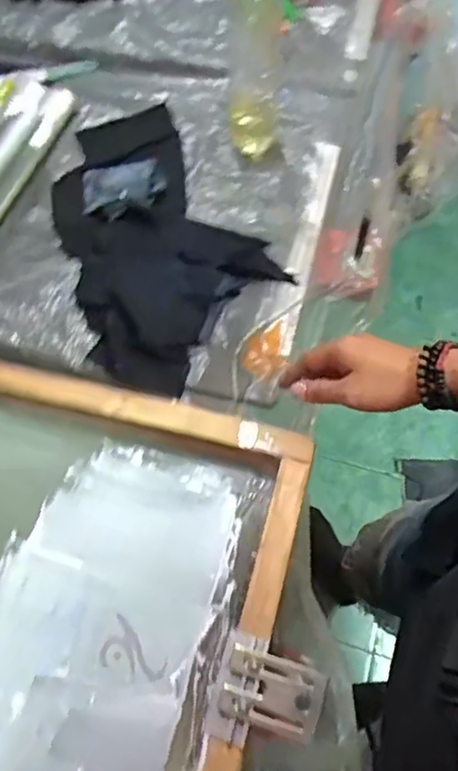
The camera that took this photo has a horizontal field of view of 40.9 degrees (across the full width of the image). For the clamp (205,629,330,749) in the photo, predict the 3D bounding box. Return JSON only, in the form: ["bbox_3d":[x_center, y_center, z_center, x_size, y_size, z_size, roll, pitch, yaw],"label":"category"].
[{"bbox_3d":[0.029,0.253,0.496,0.082,0.028,0.079,22,68,12],"label":"clamp"}]

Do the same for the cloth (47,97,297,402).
[{"bbox_3d":[-0.110,-0.194,0.777,0.236,0.046,0.429,-27,67,-9],"label":"cloth"}]

